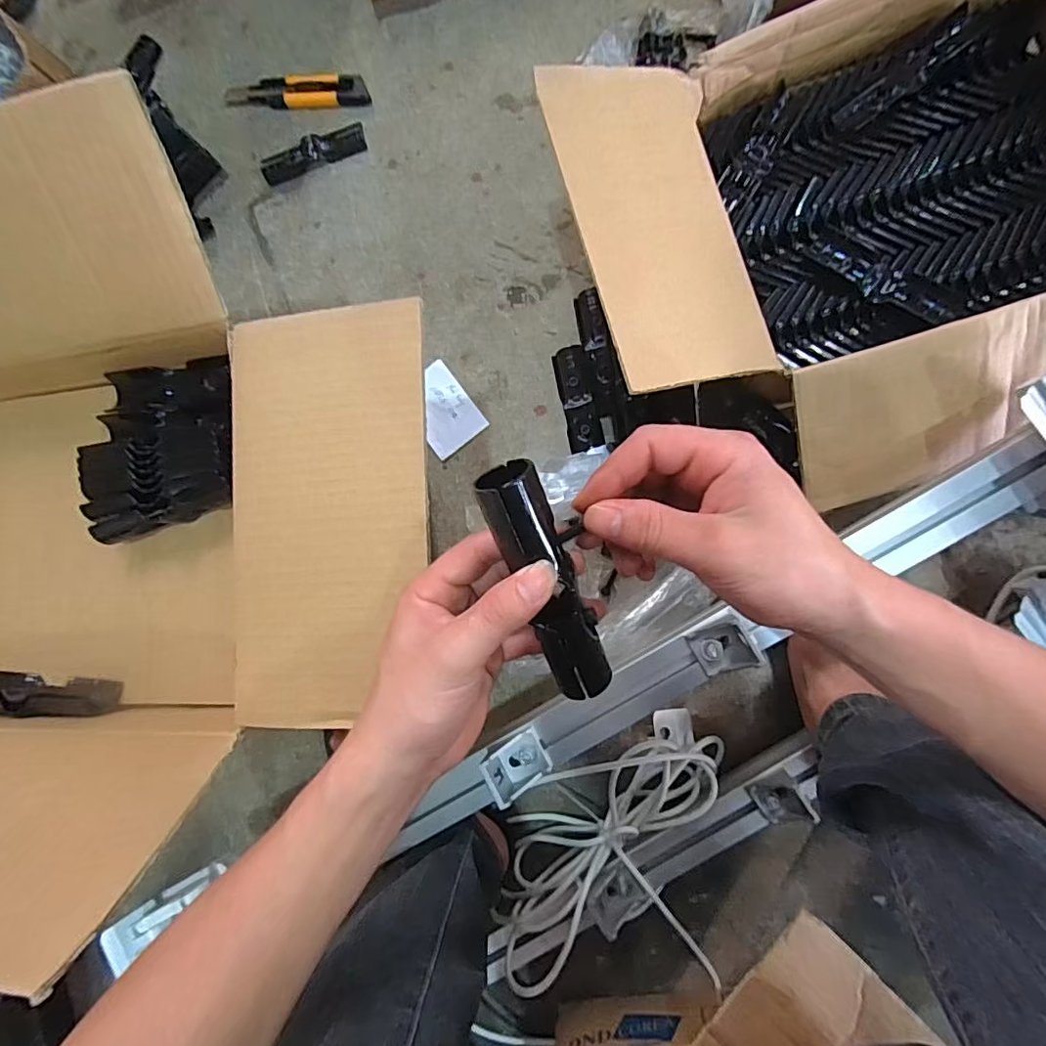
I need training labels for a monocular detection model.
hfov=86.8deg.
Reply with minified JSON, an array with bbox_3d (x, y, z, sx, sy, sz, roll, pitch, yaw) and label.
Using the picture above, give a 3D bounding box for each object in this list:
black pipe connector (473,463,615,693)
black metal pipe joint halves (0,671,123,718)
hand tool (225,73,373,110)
[{"bbox_3d":[0.013,0.029,0.278,0.030,0.031,0.133,-17,116,8],"label":"black pipe connector"},{"bbox_3d":[-0.389,0.138,0.443,0.138,0.037,0.025,-1,88,10],"label":"black metal pipe joint halves"},{"bbox_3d":[-0.268,-0.510,0.659,0.178,0.017,0.037,3,88,10],"label":"hand tool"}]

